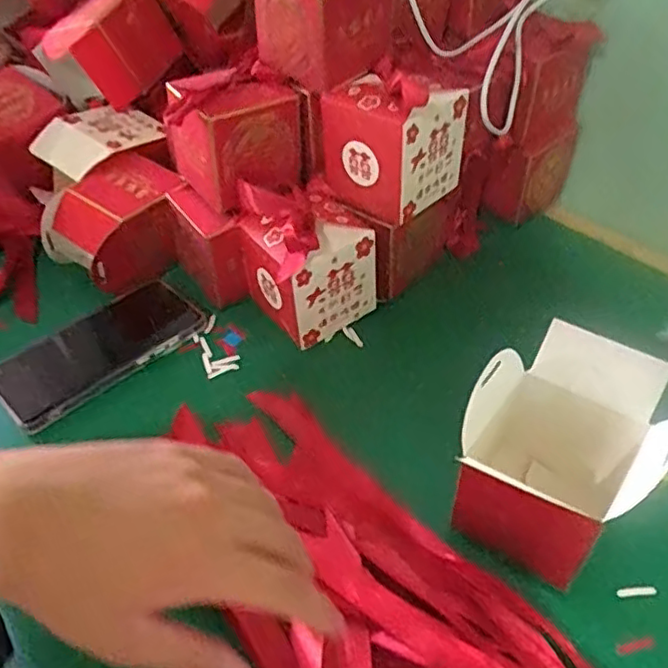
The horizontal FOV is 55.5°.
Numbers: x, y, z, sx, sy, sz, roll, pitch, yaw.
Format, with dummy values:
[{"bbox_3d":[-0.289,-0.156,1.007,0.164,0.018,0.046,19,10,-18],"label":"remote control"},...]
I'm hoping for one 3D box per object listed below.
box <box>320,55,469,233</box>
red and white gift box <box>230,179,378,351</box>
[{"bbox_3d":[0.046,-0.163,0.514,0.088,0.106,0.086,34,54,31],"label":"box"},{"bbox_3d":[-0.026,-0.063,0.534,0.090,0.112,0.094,-29,51,-26],"label":"red and white gift box"}]

